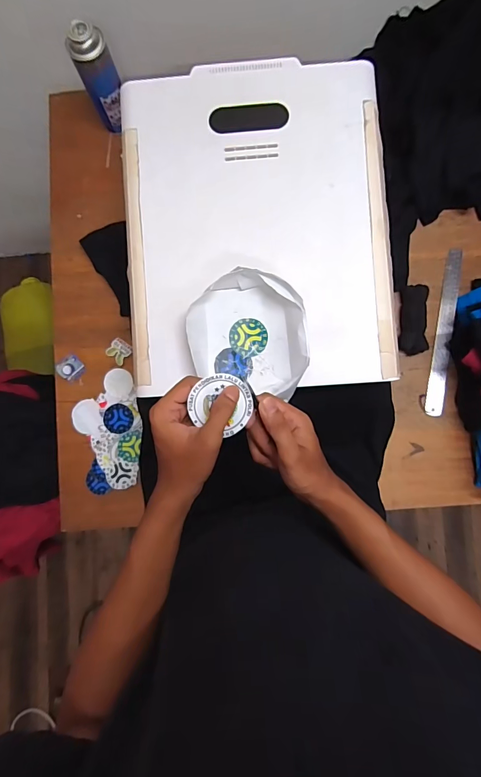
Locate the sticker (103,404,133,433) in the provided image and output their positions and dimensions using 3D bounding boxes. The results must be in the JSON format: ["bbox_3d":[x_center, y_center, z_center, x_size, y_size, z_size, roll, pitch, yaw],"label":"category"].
[{"bbox_3d":[-0.232,0.057,0.710,0.056,0.008,0.054,0,83,1],"label":"sticker"}]

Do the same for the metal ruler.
[{"bbox_3d":[0.393,-0.109,0.721,0.030,0.006,0.323,8,87,16],"label":"metal ruler"}]

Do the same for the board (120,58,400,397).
[{"bbox_3d":[0.025,-0.250,0.566,0.395,0.026,0.492,-5,88,2],"label":"board"}]

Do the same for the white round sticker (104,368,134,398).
[{"bbox_3d":[-0.236,-0.011,0.722,0.055,0.004,0.055,0,83,1],"label":"white round sticker"}]

